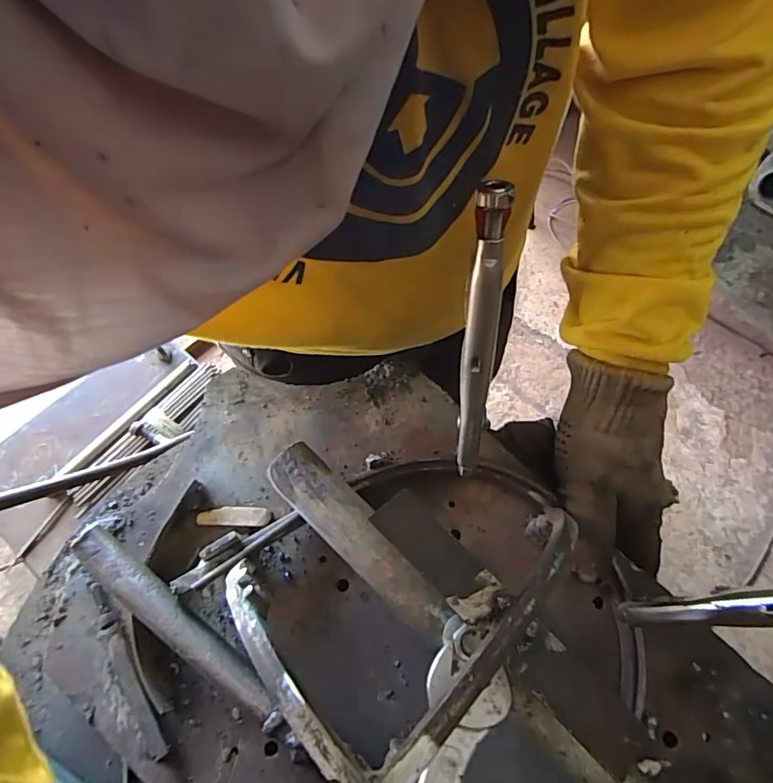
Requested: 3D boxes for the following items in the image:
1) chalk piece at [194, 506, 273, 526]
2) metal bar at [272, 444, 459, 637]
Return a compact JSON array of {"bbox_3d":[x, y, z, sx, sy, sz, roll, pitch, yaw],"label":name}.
[{"bbox_3d":[-0.101,0.082,0.329,0.046,0.005,0.012,2,66,-1],"label":"chalk piece"},{"bbox_3d":[-0.015,0.082,0.287,0.131,0.011,0.030,40,71,15],"label":"metal bar"}]

